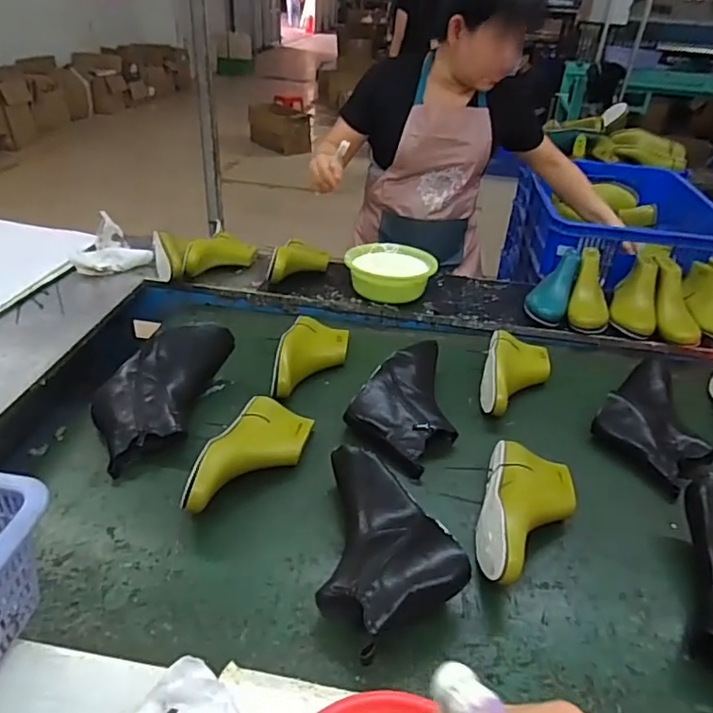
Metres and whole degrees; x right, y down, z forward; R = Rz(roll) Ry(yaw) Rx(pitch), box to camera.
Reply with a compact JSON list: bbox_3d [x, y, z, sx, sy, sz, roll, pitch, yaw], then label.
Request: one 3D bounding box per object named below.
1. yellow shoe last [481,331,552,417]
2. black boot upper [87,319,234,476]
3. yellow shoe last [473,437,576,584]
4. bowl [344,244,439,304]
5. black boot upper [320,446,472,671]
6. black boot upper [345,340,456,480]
[{"bbox_3d":[0.276,0.025,0.954,0.109,0.065,0.223,13,35,13],"label":"yellow shoe last"},{"bbox_3d":[-0.303,0.051,0.870,0.152,0.098,0.290,16,48,17],"label":"black boot upper"},{"bbox_3d":[0.213,0.199,0.701,0.112,0.077,0.226,14,35,14],"label":"yellow shoe last"},{"bbox_3d":[0.073,-0.176,1.217,0.184,0.080,0.168,3,34,-2],"label":"bowl"},{"bbox_3d":[0.008,0.210,0.662,0.154,0.082,0.243,-18,40,-28],"label":"black boot upper"},{"bbox_3d":[0.106,0.067,0.895,0.151,0.068,0.253,25,39,27],"label":"black boot upper"}]

